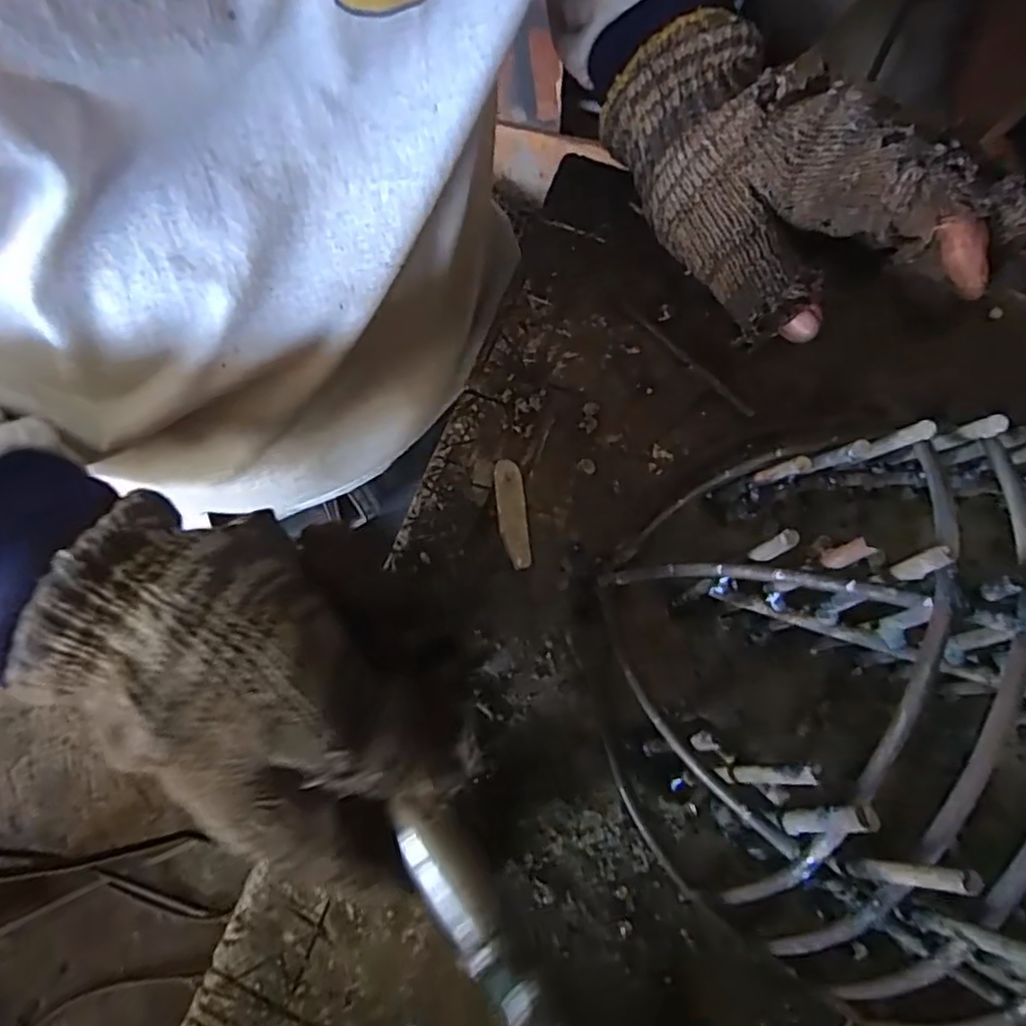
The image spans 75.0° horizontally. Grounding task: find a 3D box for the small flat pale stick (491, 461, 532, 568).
[{"bbox_3d":[-0.001,0.000,0.288,0.012,0.006,0.047,-7,71,-1],"label":"small flat pale stick"}]

